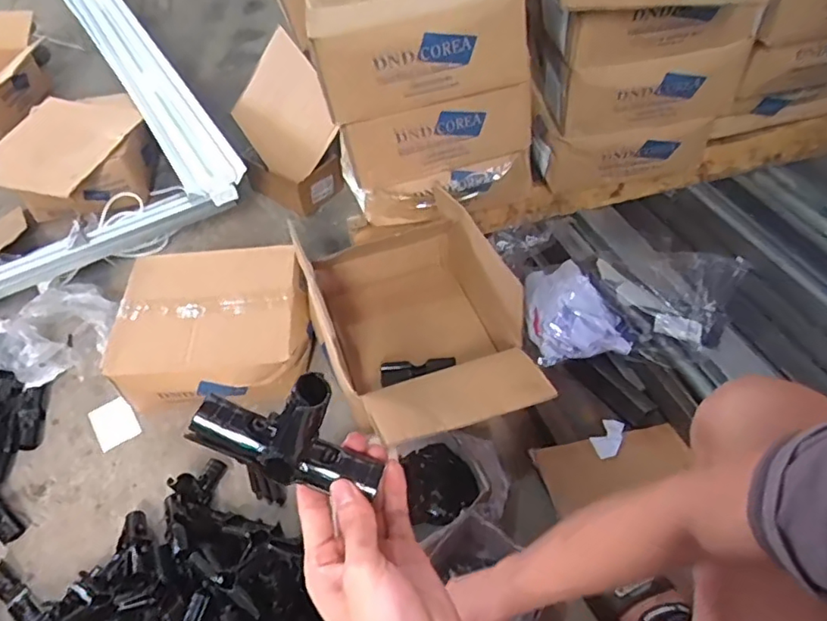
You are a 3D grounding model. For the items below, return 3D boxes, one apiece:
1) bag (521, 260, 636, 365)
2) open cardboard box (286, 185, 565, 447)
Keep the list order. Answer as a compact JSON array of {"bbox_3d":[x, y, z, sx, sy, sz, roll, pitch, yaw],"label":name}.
[{"bbox_3d":[0.283,-0.018,1.043,0.159,0.106,0.204,-5,49,-1],"label":"bag"},{"bbox_3d":[0.009,0.032,0.982,0.288,0.276,0.458,-18,50,-12],"label":"open cardboard box"}]

